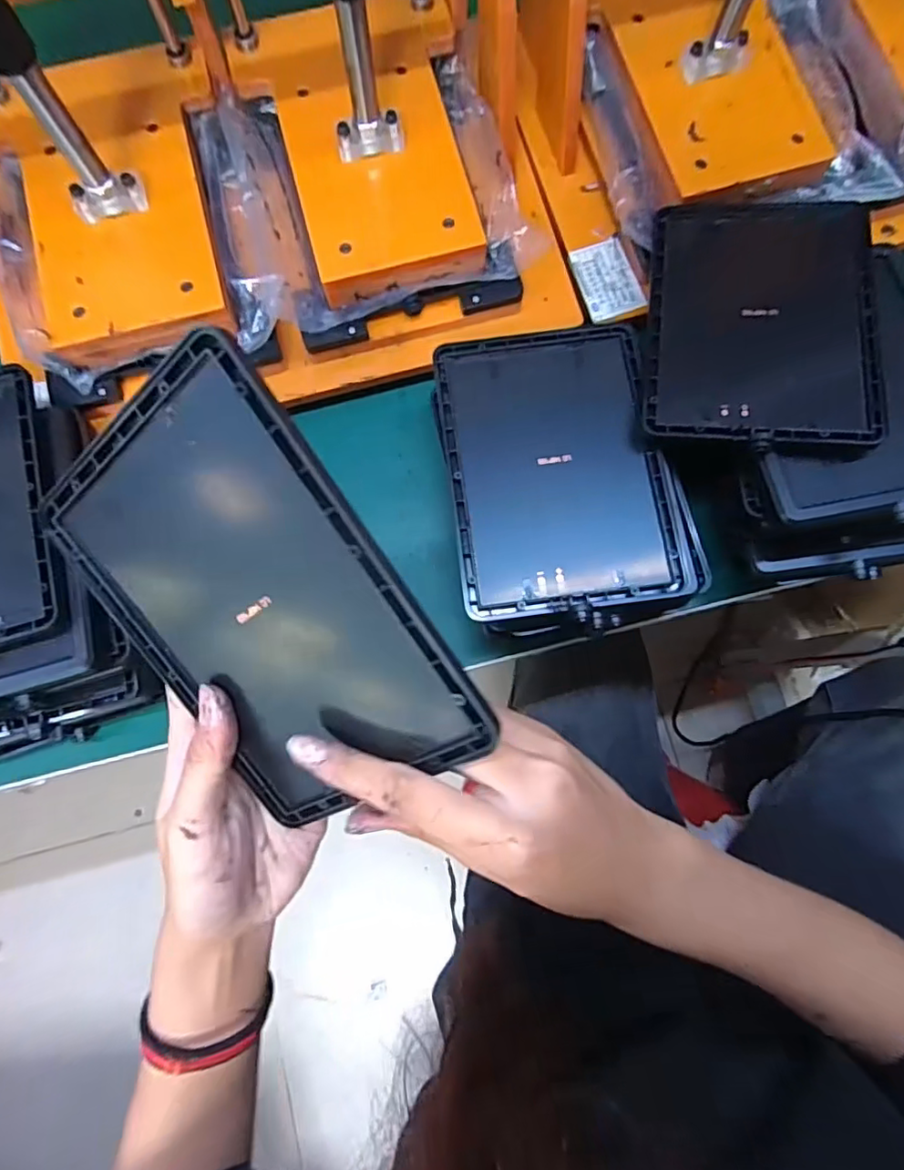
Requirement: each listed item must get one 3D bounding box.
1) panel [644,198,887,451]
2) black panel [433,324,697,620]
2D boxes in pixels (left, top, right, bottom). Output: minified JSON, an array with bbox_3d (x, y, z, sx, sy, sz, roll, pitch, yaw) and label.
[{"bbox_3d":[0.172,-0.153,0.320,0.116,0.014,0.166,8,80,2],"label":"panel"},{"bbox_3d":[0.058,-0.067,0.324,0.118,0.010,0.162,-9,79,-1],"label":"black panel"}]

